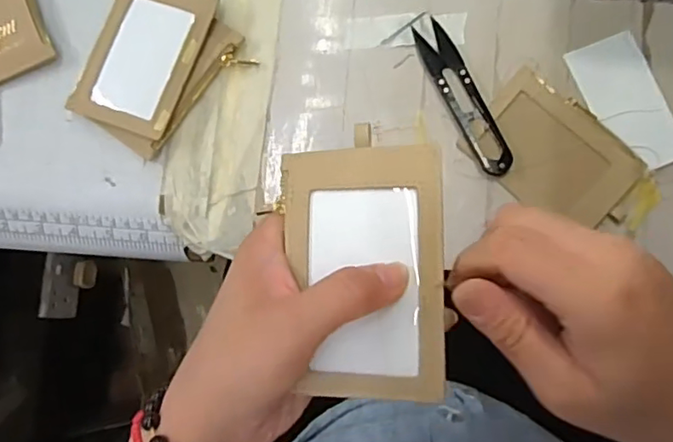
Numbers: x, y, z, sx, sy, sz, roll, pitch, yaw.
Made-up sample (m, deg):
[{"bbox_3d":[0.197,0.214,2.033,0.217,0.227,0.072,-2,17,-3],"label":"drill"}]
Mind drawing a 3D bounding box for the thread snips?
[{"bbox_3d":[0.090,-0.087,0.401,0.025,0.009,0.118,-26,83,-3],"label":"thread snips"}]

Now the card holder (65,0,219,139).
[{"bbox_3d":[-0.132,-0.117,0.395,0.072,0.007,0.112,17,84,7],"label":"card holder"}]

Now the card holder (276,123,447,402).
[{"bbox_3d":[0.012,0.020,0.254,0.071,0.004,0.112,-2,84,13],"label":"card holder"}]

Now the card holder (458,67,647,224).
[{"bbox_3d":[0.151,-0.047,0.397,0.109,0.008,0.076,45,85,6],"label":"card holder"}]

